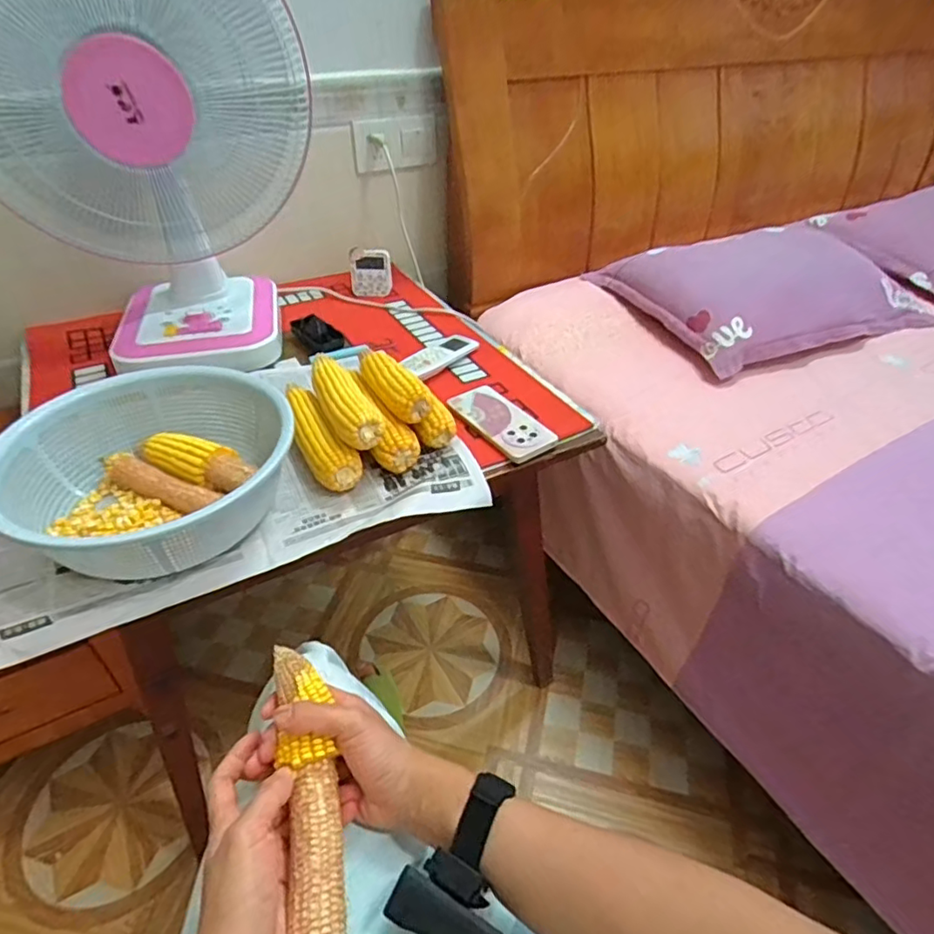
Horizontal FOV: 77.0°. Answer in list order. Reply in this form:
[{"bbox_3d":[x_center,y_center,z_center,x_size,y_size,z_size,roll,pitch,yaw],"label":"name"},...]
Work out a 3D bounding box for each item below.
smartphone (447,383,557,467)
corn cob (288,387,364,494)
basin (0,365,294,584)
[{"bbox_3d":[0.047,-0.065,0.802,0.077,0.008,0.159,-23,45,-26],"label":"smartphone"},{"bbox_3d":[-0.191,-0.045,0.731,0.050,0.064,0.202,-21,44,-23],"label":"corn cob"},{"bbox_3d":[-0.350,0.001,0.651,0.277,0.105,0.277,0,40,0],"label":"basin"}]

